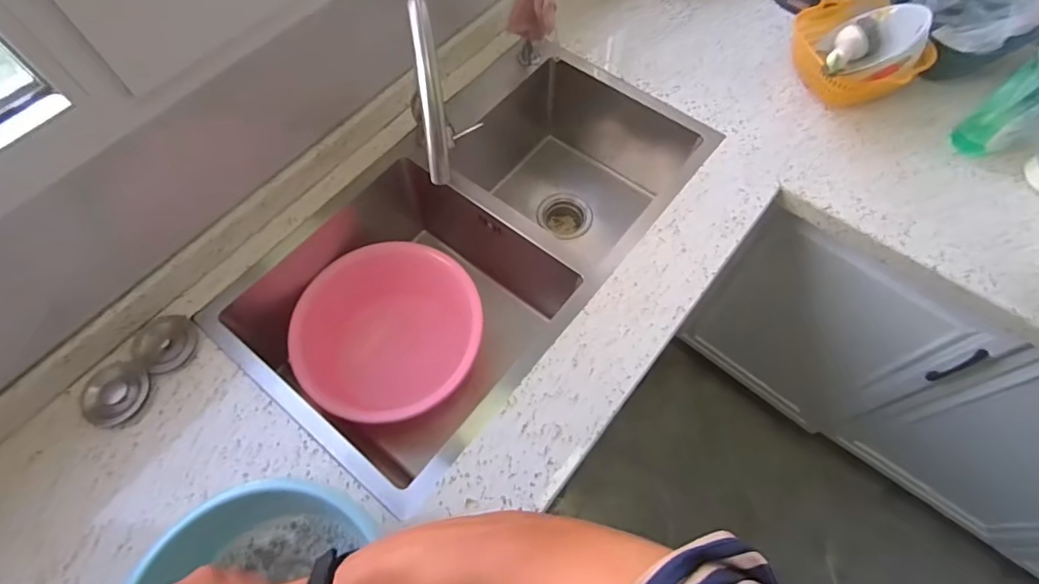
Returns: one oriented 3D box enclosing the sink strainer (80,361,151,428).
[{"bbox_3d":[-0.531,0.132,0.684,0.076,0.025,0.081,0,64,0],"label":"sink strainer"}]

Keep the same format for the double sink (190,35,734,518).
[{"bbox_3d":[-0.061,-0.071,0.925,0.438,0.259,0.784,36,69,17],"label":"double sink"}]

